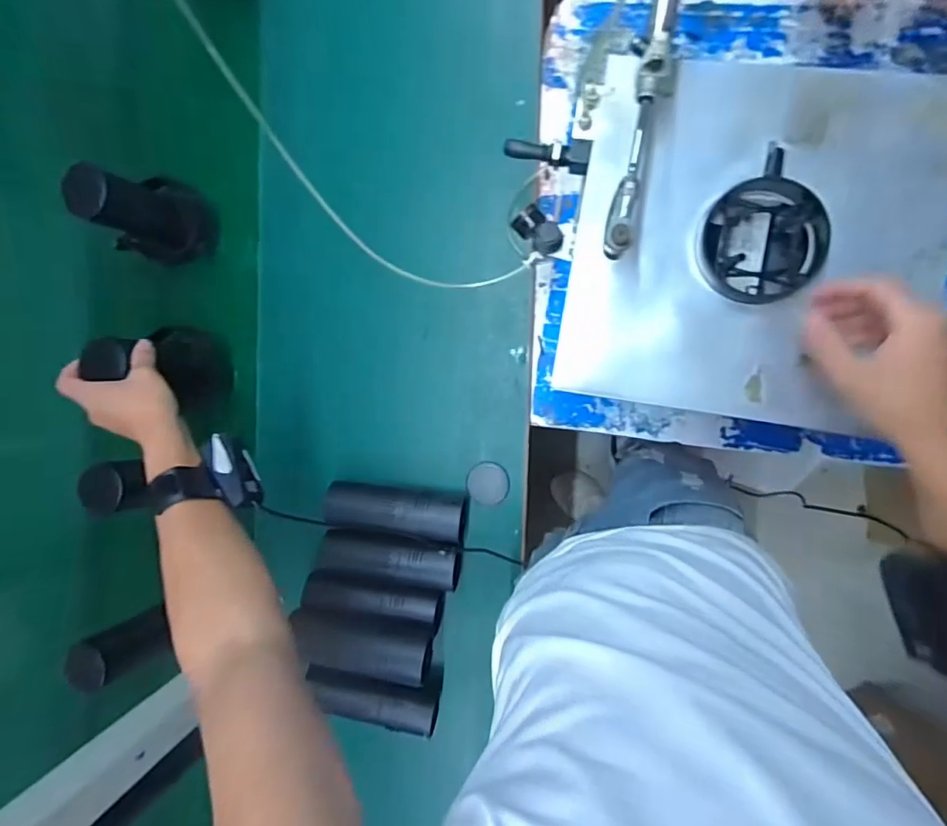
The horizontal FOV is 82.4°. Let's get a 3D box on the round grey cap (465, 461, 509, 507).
[{"bbox_3d":[0.018,0.085,0.657,0.050,0.012,0.050,4,92,8],"label":"round grey cap"}]

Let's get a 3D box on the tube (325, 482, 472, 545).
[{"bbox_3d":[-0.091,0.115,0.650,0.165,0.062,0.056,4,92,8],"label":"tube"}]

